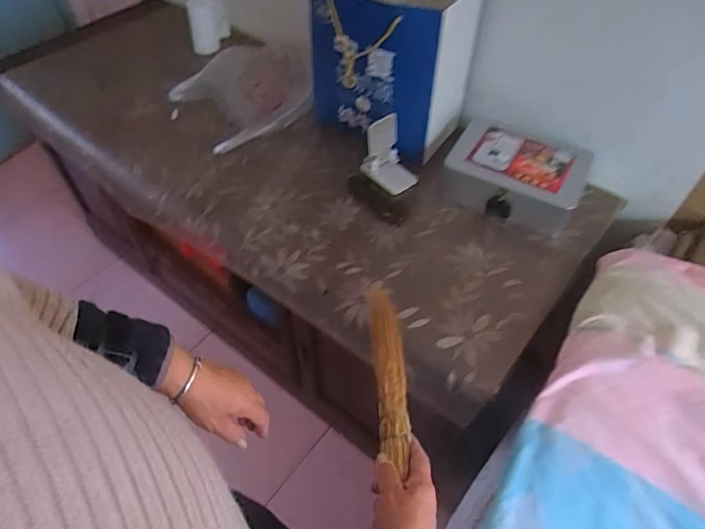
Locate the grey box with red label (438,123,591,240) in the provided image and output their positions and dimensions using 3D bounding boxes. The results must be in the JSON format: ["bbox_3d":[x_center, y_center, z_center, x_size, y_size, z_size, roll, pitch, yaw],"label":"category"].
[{"bbox_3d":[0.304,-0.167,0.912,0.247,0.098,0.185,27,55,21],"label":"grey box with red label"}]

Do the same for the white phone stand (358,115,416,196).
[{"bbox_3d":[0.073,-0.213,0.941,0.080,0.116,0.099,-29,57,-22],"label":"white phone stand"}]

